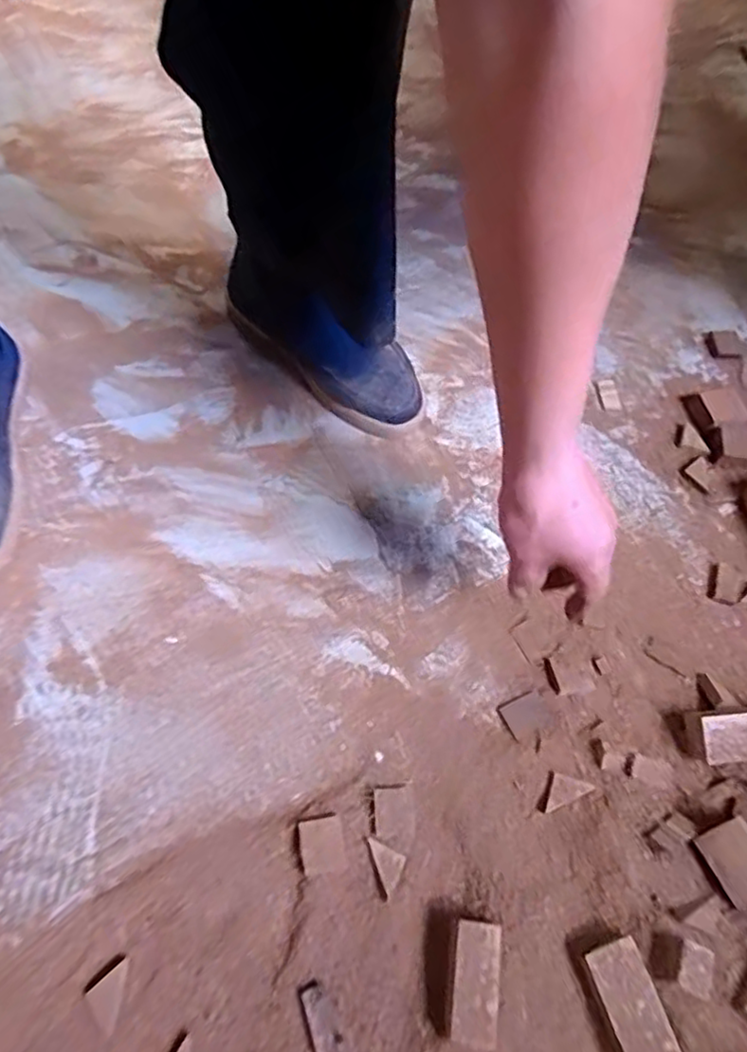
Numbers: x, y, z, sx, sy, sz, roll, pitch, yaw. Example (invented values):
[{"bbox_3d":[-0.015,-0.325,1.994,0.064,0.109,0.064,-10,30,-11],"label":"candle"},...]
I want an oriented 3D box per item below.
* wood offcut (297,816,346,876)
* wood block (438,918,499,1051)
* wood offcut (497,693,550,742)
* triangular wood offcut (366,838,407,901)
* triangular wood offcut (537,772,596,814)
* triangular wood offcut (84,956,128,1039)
[{"bbox_3d":[-0.038,0.234,0.491,0.031,0.015,0.035,-9,62,-8],"label":"wood offcut"},{"bbox_3d":[0.065,0.301,0.445,0.032,0.026,0.068,12,61,3],"label":"wood block"},{"bbox_3d":[0.124,0.156,0.551,0.032,0.004,0.028,-22,65,-15],"label":"wood offcut"},{"bbox_3d":[0.012,0.246,0.487,0.021,0.013,0.040,-15,64,-12],"label":"triangular wood offcut"},{"bbox_3d":[0.144,0.203,0.519,0.044,0.004,0.024,-27,72,-2],"label":"triangular wood offcut"},{"bbox_3d":[-0.177,0.307,0.439,0.022,0.004,0.041,6,61,0],"label":"triangular wood offcut"}]

